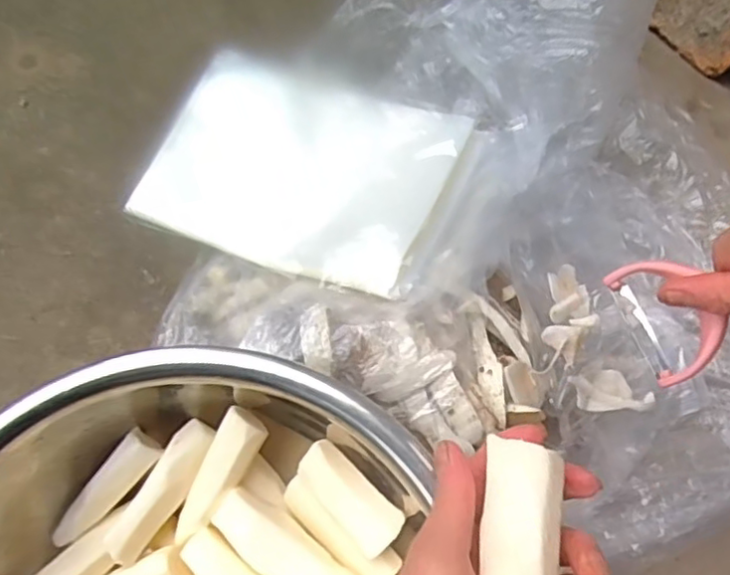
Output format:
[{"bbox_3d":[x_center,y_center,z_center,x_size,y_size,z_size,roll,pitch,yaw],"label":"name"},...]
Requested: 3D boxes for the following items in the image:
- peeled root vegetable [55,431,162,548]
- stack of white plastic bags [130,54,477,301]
[{"bbox_3d":[-0.173,0.136,0.414,0.023,0.016,0.095,44,103,10],"label":"peeled root vegetable"},{"bbox_3d":[-0.060,-0.101,0.529,0.262,0.016,0.176,19,72,23],"label":"stack of white plastic bags"}]

